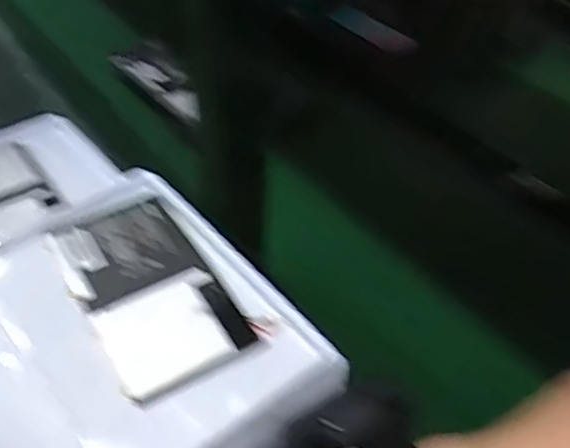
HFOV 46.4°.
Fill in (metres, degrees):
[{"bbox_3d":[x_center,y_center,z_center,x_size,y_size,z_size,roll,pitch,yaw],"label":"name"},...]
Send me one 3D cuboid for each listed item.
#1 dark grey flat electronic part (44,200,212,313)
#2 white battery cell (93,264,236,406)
[{"bbox_3d":[-0.121,0.021,0.496,0.091,0.004,0.086,-21,47,-24],"label":"dark grey flat electronic part"},{"bbox_3d":[-0.079,0.071,0.443,0.082,0.004,0.081,-21,47,-23],"label":"white battery cell"}]

